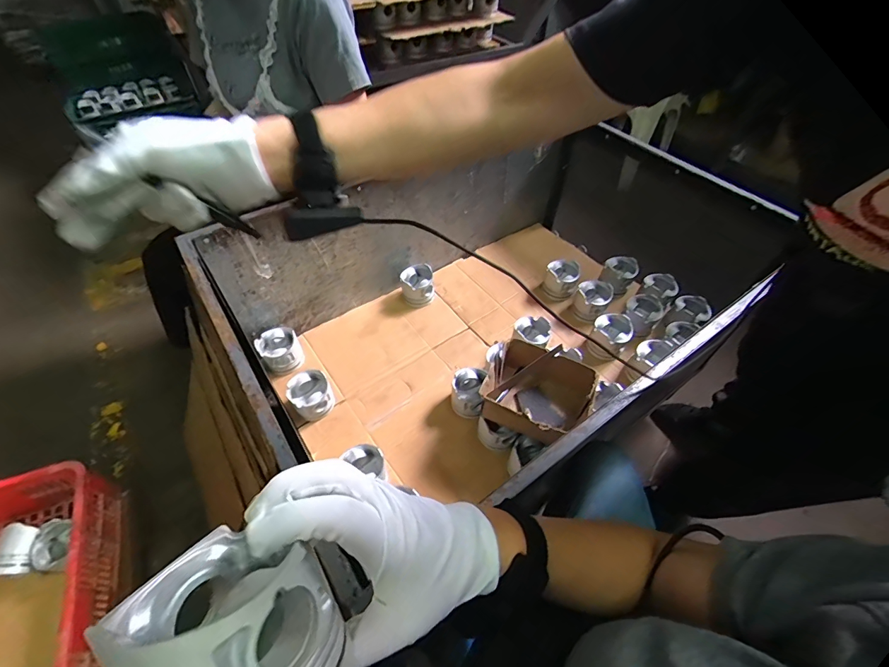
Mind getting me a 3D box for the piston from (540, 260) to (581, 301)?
[{"bbox_3d":[0.339,-0.157,1.180,0.096,0.099,0.075,22,54,16],"label":"piston"}]

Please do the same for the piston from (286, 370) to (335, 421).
[{"bbox_3d":[-0.306,0.146,0.938,0.090,0.083,0.093,1,51,-1],"label":"piston"}]

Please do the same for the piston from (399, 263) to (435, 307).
[{"bbox_3d":[-0.076,-0.133,1.158,0.095,0.083,0.101,-2,51,-3],"label":"piston"}]

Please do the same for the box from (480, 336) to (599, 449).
[{"bbox_3d":[0.191,0.131,0.852,0.204,0.106,0.182,20,53,14],"label":"box"}]

